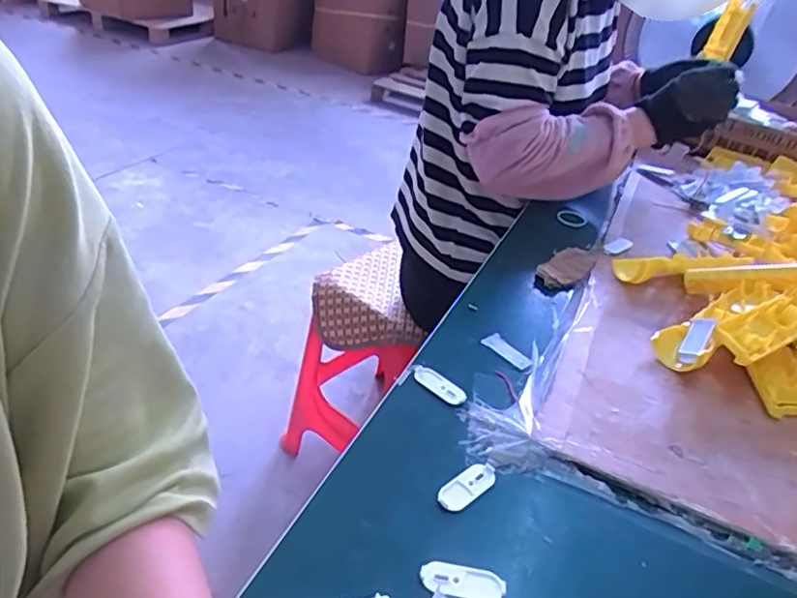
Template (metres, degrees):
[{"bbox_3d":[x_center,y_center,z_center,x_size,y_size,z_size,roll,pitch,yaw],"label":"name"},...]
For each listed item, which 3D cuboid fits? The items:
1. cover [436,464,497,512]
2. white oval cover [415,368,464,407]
[{"bbox_3d":[0.049,0.131,0.423,0.050,0.007,0.020,-22,44,-36],"label":"cover"},{"bbox_3d":[0.035,0.073,0.504,0.047,0.008,0.016,30,40,29],"label":"white oval cover"}]

